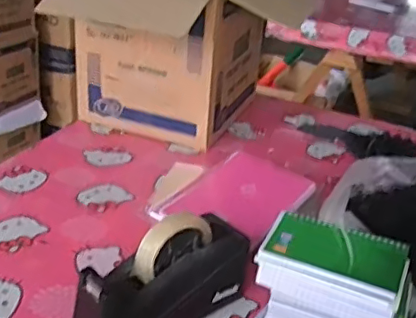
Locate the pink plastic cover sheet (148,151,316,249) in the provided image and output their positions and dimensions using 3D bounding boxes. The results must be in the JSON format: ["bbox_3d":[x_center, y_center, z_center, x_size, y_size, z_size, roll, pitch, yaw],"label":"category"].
[{"bbox_3d":[0.046,0.058,0.888,0.169,0.011,0.220,22,37,26],"label":"pink plastic cover sheet"}]

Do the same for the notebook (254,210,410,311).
[{"bbox_3d":[0.126,0.093,0.571,0.135,0.017,0.080,16,29,20],"label":"notebook"}]

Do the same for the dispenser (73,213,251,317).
[{"bbox_3d":[-0.047,0.137,0.644,0.203,0.117,0.070,-15,33,-34],"label":"dispenser"}]

